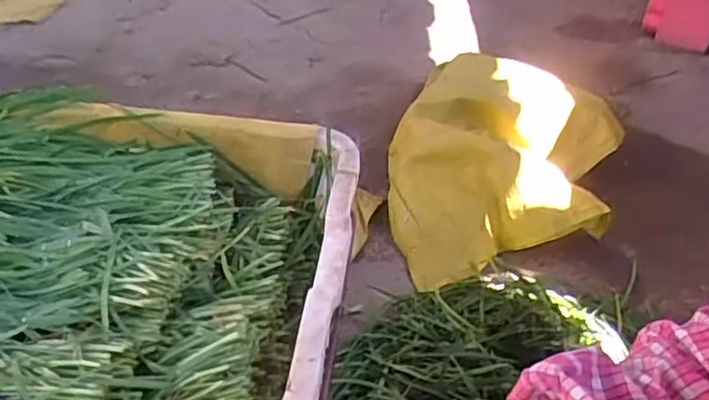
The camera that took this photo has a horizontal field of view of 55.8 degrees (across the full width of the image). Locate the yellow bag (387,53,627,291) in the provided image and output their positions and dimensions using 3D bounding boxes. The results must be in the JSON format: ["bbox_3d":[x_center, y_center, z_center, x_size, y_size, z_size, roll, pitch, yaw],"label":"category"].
[{"bbox_3d":[0.283,-0.072,1.273,0.392,0.163,0.577,15,40,14],"label":"yellow bag"}]

